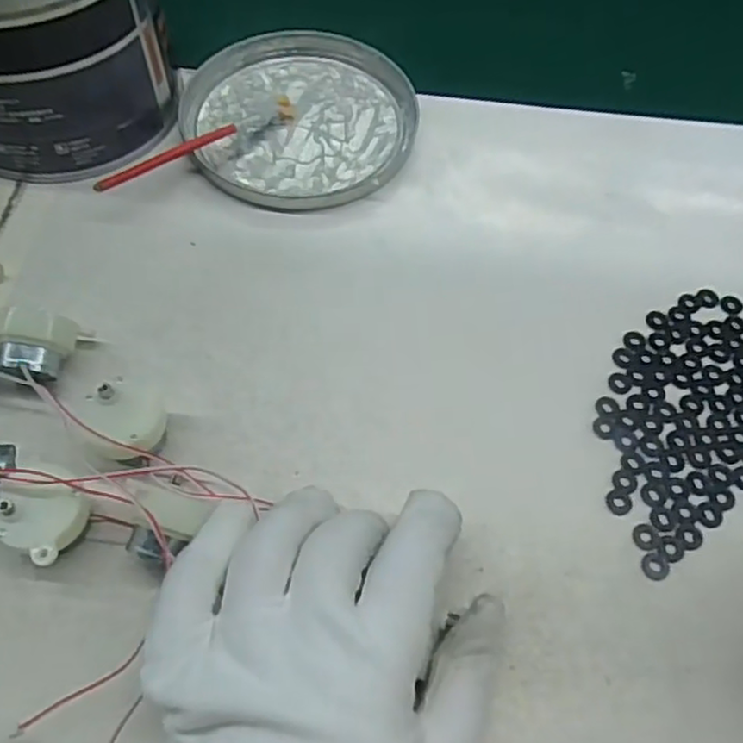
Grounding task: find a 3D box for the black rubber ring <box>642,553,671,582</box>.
[{"bbox_3d":[0.113,0.076,0.265,0.011,0.004,0.010,1,60,-2],"label":"black rubber ring"}]

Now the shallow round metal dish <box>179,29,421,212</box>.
[{"bbox_3d":[-0.040,-0.147,0.385,0.133,0.013,0.125,1,60,-2],"label":"shallow round metal dish"}]

